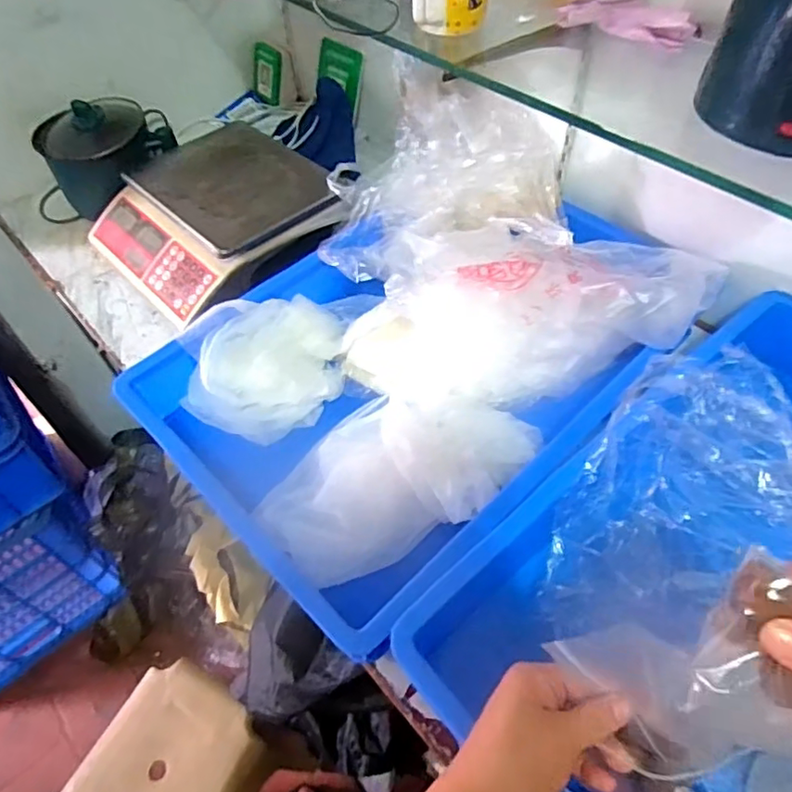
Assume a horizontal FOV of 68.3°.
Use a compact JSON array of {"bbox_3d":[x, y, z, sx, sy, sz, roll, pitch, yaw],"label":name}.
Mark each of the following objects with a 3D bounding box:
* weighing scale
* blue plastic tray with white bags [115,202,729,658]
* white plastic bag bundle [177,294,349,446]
[{"bbox_3d":[-0.270,-0.266,0.856,0.289,0.119,0.312,-36,59,-22],"label":"weighing scale"},{"bbox_3d":[0.026,-0.053,0.663,0.548,0.152,0.402,-37,59,-23],"label":"blue plastic tray with white bags"},{"bbox_3d":[-0.156,-0.041,0.699,0.193,0.083,0.162,-11,53,-6],"label":"white plastic bag bundle"}]

